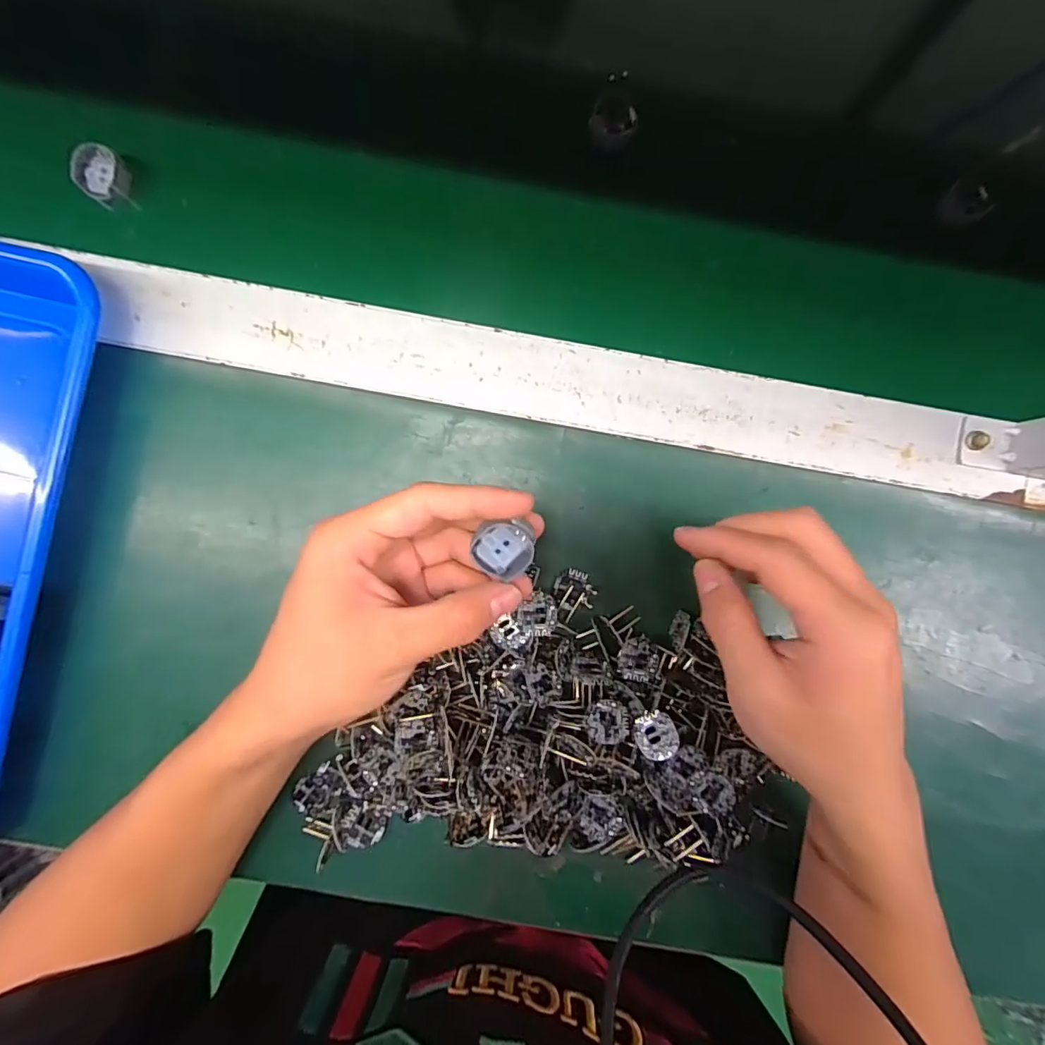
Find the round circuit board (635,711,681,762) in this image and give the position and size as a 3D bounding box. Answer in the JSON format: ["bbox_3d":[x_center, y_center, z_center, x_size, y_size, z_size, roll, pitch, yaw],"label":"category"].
[{"bbox_3d":[0.073,0.115,0.278,0.022,0.004,0.024,-4,79,22],"label":"round circuit board"}]

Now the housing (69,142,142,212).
[{"bbox_3d":[-0.247,-0.204,0.304,0.026,0.019,0.029,-34,91,-1],"label":"housing"}]

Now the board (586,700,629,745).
[{"bbox_3d":[0.046,0.108,0.276,0.022,0.004,0.021,4,70,0],"label":"board"}]

